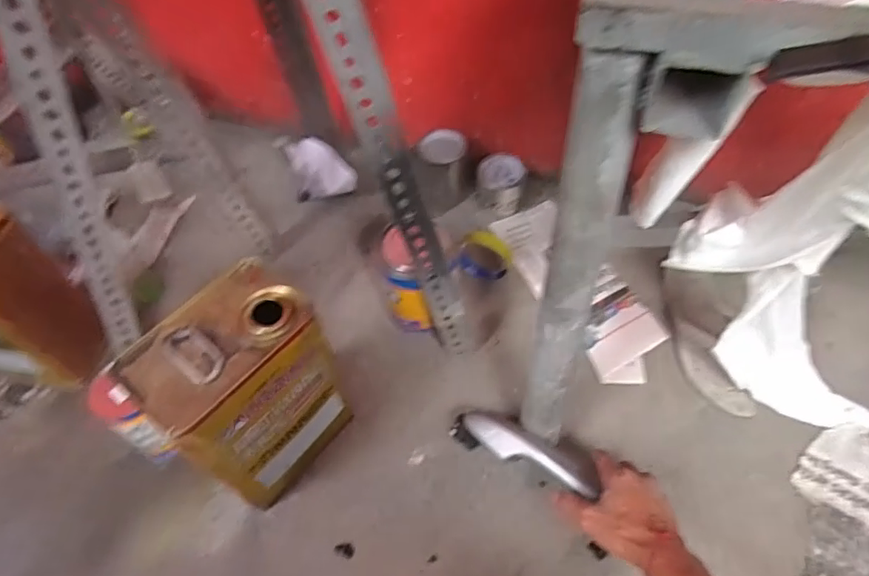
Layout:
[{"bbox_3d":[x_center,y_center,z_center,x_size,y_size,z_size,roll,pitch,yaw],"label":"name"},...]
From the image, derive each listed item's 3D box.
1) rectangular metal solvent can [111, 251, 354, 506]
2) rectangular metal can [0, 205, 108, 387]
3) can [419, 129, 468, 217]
[{"bbox_3d":[-0.191,0.118,0.609,0.109,0.256,0.167,33,61,23],"label":"rectangular metal solvent can"},{"bbox_3d":[-0.540,0.014,0.694,0.154,0.248,0.107,14,56,12],"label":"rectangular metal can"},{"bbox_3d":[0.016,-0.183,0.897,0.075,0.110,0.086,2,54,3],"label":"can"}]

